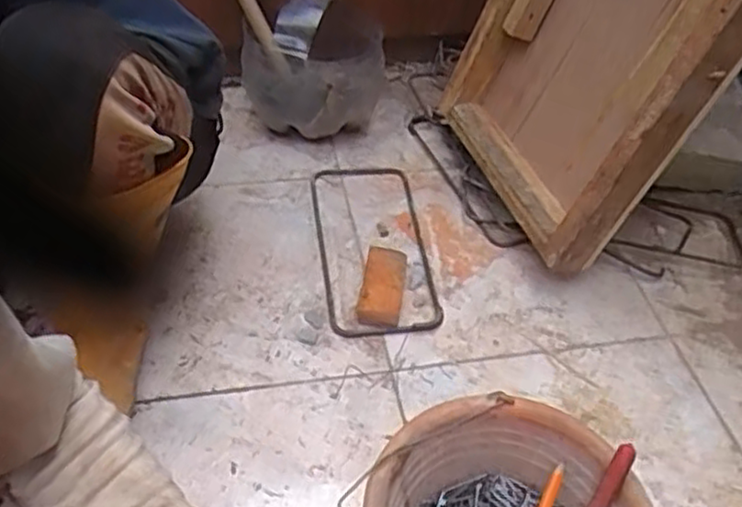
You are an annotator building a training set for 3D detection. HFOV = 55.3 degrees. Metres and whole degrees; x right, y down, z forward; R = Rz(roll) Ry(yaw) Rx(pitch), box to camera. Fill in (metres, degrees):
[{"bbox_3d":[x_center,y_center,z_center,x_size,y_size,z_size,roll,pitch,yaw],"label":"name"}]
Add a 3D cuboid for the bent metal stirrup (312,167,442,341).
[{"bbox_3d":[0.001,-0.016,1.076,0.159,0.018,0.350,-4,45,-8],"label":"bent metal stirrup"}]

